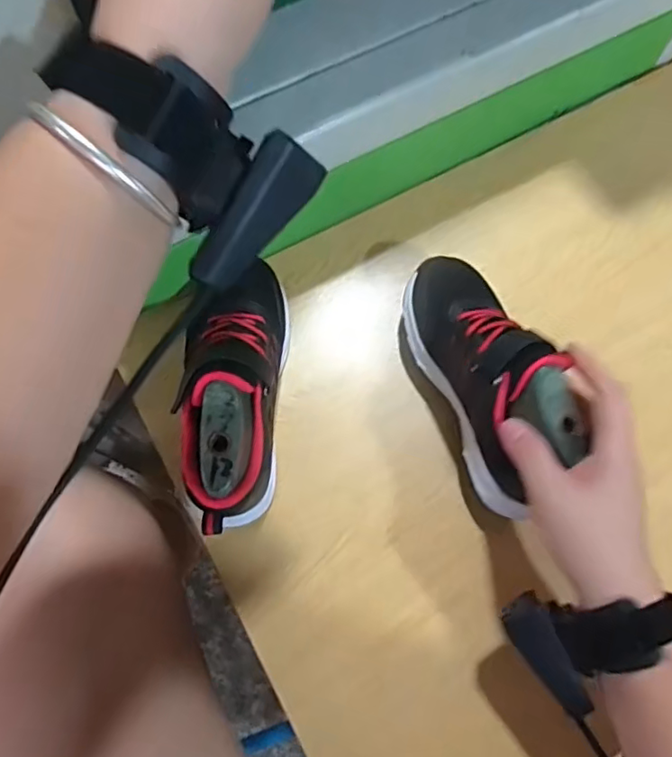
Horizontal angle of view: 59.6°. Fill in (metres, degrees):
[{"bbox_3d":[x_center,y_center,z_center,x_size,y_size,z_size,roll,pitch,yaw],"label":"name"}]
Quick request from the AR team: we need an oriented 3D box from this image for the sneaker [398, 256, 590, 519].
[{"bbox_3d":[0.112,-0.007,0.434,0.072,0.082,0.201,-15,73,-6],"label":"sneaker"}]

